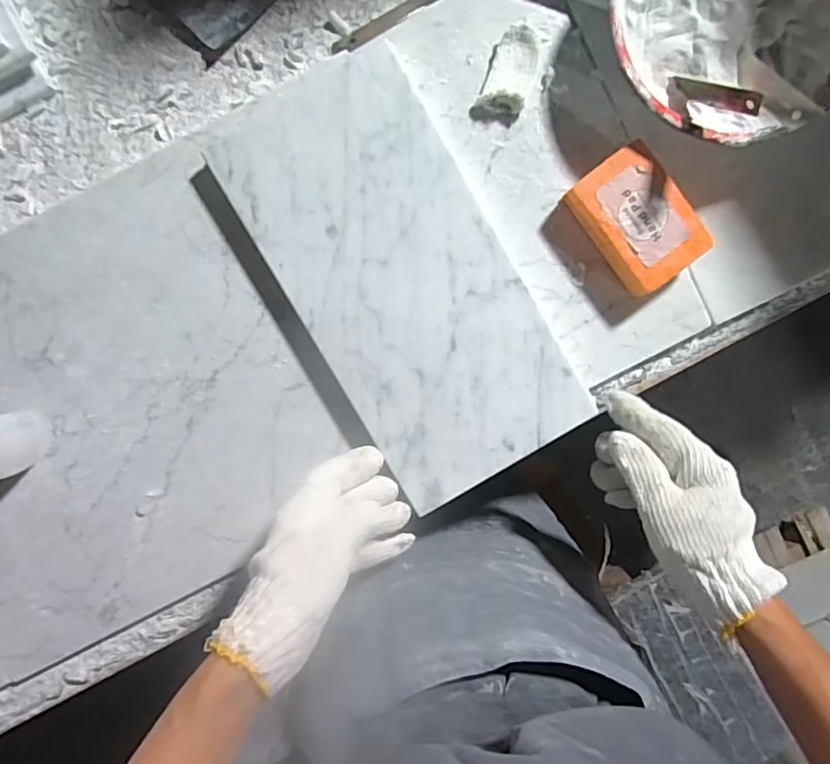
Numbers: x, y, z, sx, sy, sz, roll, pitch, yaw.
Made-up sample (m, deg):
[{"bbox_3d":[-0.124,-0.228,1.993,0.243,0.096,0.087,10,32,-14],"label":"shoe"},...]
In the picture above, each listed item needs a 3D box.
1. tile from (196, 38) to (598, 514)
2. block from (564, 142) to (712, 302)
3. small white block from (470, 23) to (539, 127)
[{"bbox_3d":[-0.006,-0.069,0.399,0.153,0.007,0.297,-30,92,2],"label":"tile"},{"bbox_3d":[0.157,-0.114,0.399,0.065,0.031,0.092,-36,92,3],"label":"block"},{"bbox_3d":[0.069,-0.221,0.399,0.033,0.015,0.068,25,93,-1],"label":"small white block"}]

